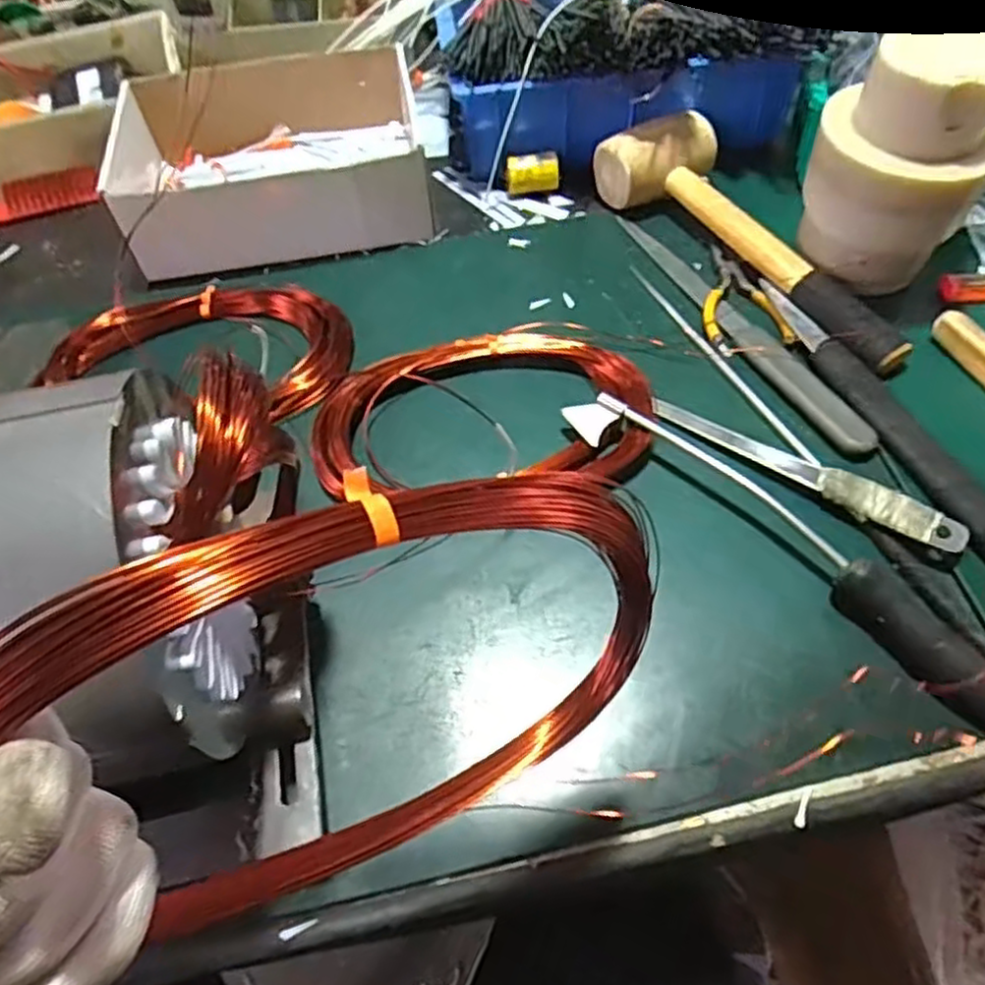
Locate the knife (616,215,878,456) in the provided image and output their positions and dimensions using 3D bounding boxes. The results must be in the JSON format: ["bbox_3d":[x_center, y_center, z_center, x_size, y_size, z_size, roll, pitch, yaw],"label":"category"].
[{"bbox_3d":[0.166,-0.126,0.522,0.031,0.008,0.276,-24,58,-12],"label":"knife"}]

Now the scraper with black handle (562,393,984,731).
[{"bbox_3d":[0.165,0.021,0.415,0.050,0.028,0.287,-40,62,-21],"label":"scraper with black handle"}]

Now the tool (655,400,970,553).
[{"bbox_3d":[0.184,-0.014,0.439,0.183,0.015,0.022,31,63,22],"label":"tool"}]

